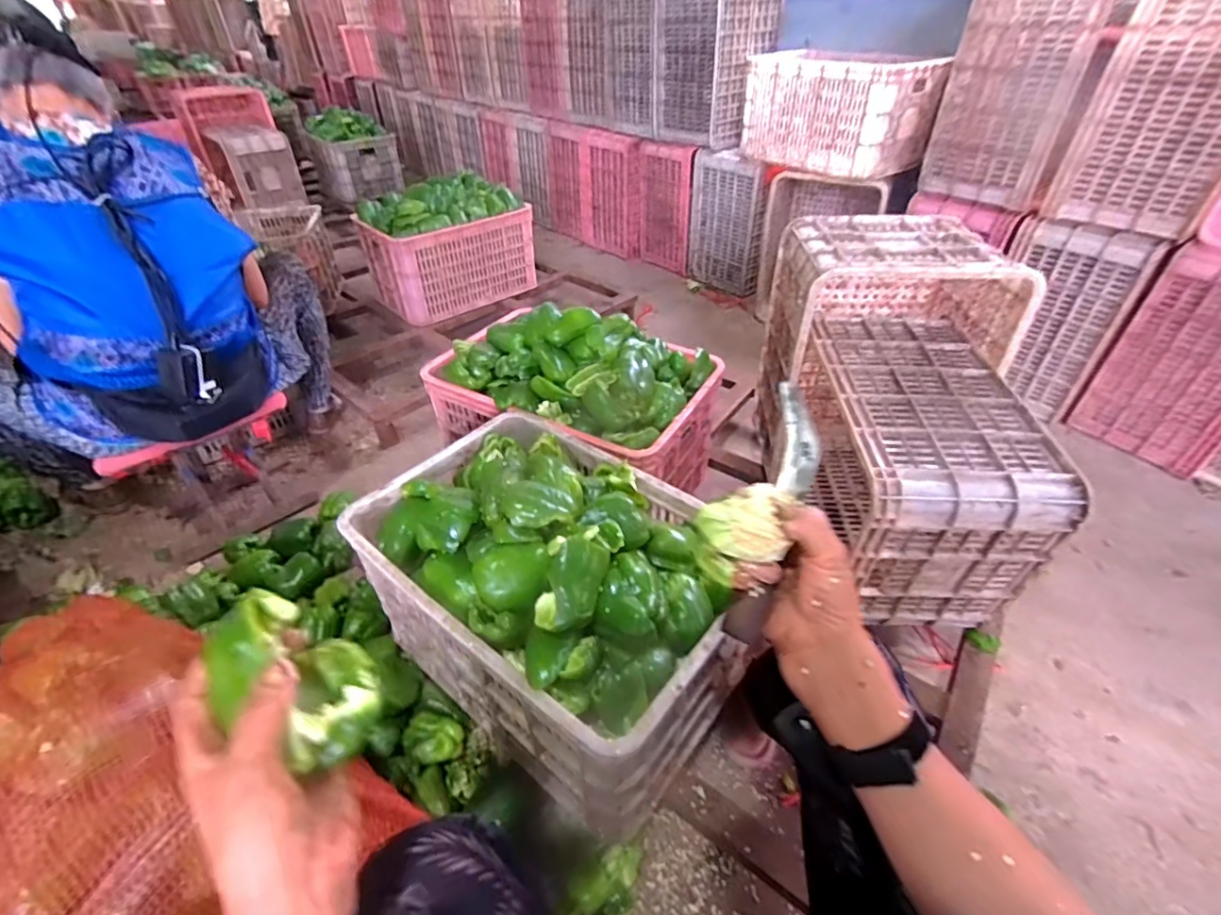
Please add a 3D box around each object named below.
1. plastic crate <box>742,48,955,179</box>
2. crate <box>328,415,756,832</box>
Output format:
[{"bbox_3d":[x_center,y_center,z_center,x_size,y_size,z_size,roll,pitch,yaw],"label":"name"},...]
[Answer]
[{"bbox_3d":[0.625,-0.948,1.504,0.282,0.244,0.466,-22,45,-20],"label":"plastic crate"},{"bbox_3d":[-0.078,0.167,0.794,0.511,0.371,0.359,27,50,30],"label":"crate"}]

